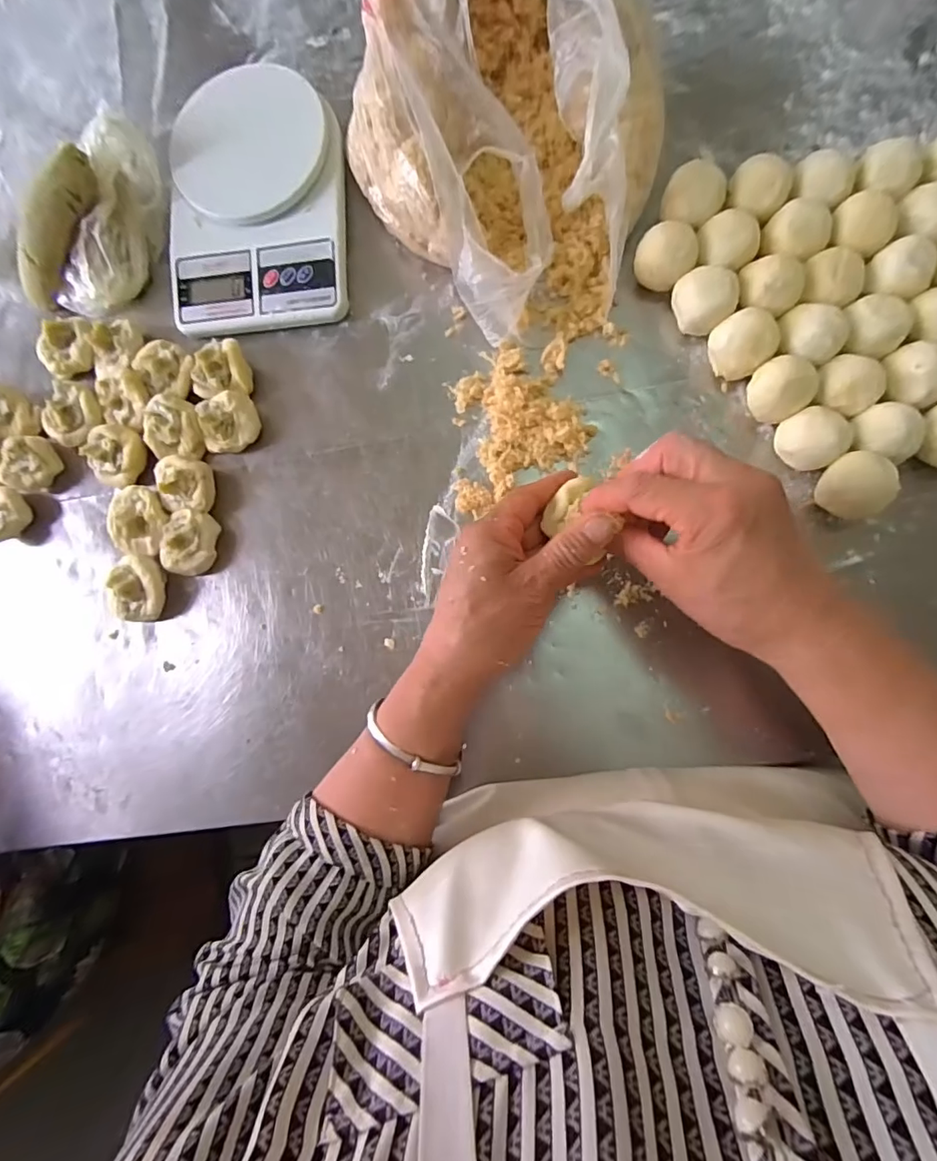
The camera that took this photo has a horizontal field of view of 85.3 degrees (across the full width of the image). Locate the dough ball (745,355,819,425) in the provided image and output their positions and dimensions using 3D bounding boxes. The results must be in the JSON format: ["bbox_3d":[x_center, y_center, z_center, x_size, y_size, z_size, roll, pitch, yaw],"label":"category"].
[{"bbox_3d":[0.223,-0.137,0.367,0.042,0.042,0.040,-1,85,6],"label":"dough ball"}]

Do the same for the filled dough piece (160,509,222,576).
[{"bbox_3d":[-0.228,-0.030,0.419,0.039,0.024,0.051,-6,85,6],"label":"filled dough piece"}]

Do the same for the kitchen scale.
[{"bbox_3d":[-0.179,-0.315,0.427,0.147,0.044,0.198,-2,85,6],"label":"kitchen scale"}]

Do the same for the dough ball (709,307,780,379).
[{"bbox_3d":[0.200,-0.173,0.372,0.042,0.042,0.042,-1,85,6],"label":"dough ball"}]

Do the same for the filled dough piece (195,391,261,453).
[{"bbox_3d":[-0.198,-0.132,0.422,0.043,0.029,0.044,-1,85,6],"label":"filled dough piece"}]

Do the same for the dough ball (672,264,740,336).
[{"bbox_3d":[0.174,-0.206,0.379,0.043,0.039,0.038,22,88,8],"label":"dough ball"}]

